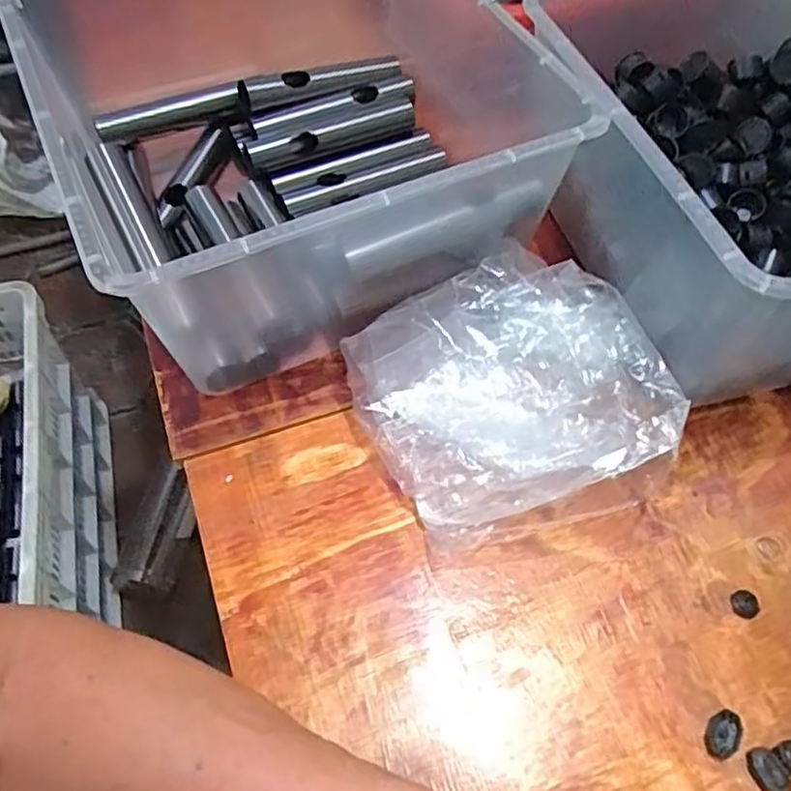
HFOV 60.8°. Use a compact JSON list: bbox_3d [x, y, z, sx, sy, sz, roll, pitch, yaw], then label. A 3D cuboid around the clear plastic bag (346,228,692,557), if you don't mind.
[{"bbox_3d":[0.065,0.000,0.414,0.167,0.071,0.163,-15,58,-10],"label":"clear plastic bag"}]

